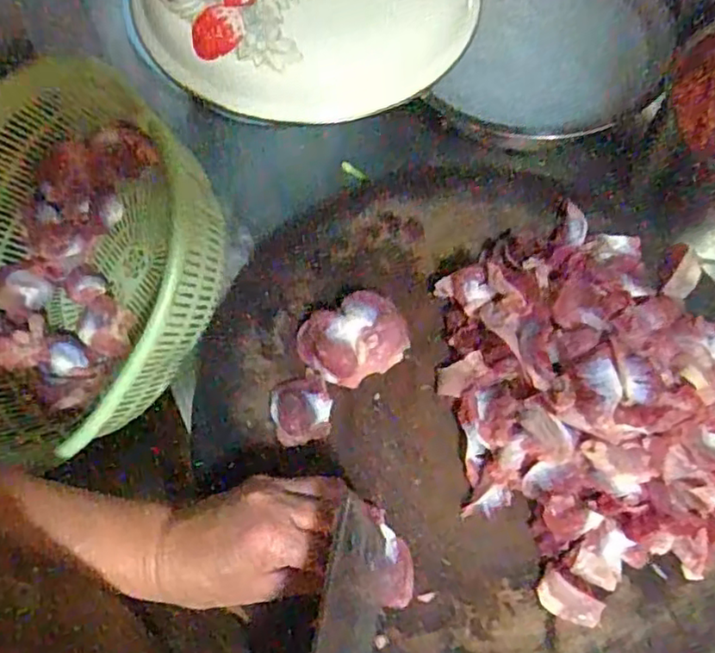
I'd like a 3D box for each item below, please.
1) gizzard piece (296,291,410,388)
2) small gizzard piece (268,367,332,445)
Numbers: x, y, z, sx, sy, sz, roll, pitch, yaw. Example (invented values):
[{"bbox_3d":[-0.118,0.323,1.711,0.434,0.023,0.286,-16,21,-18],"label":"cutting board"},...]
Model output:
[{"bbox_3d":[-0.003,0.009,0.449,0.068,0.030,0.055,-28,71,-8],"label":"gizzard piece"},{"bbox_3d":[-0.038,0.056,0.442,0.040,0.009,0.047,-17,70,-5],"label":"small gizzard piece"}]

